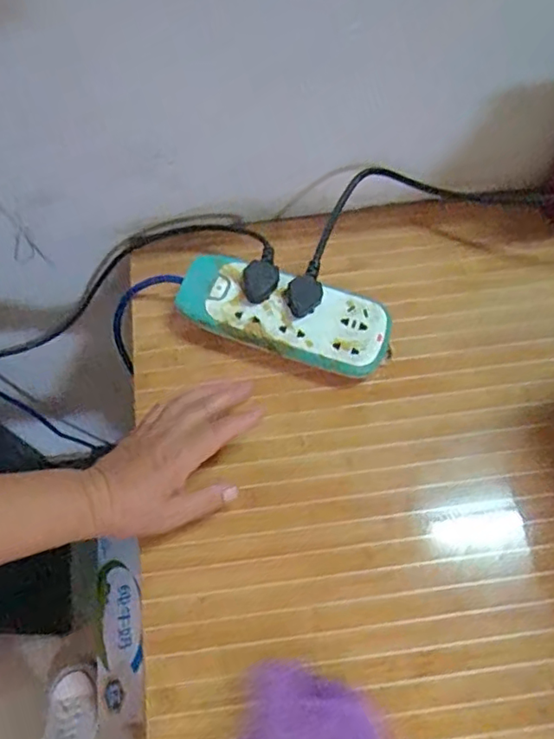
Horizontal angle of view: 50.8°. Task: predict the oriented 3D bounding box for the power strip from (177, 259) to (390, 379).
[{"bbox_3d":[0.006,-0.045,0.534,0.196,0.044,0.076,16,67,9],"label":"power strip"}]

